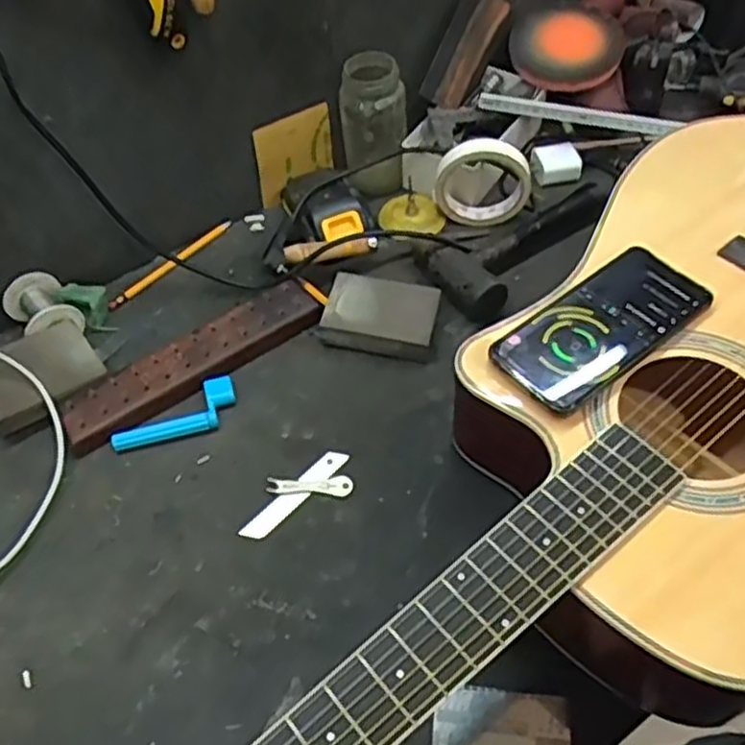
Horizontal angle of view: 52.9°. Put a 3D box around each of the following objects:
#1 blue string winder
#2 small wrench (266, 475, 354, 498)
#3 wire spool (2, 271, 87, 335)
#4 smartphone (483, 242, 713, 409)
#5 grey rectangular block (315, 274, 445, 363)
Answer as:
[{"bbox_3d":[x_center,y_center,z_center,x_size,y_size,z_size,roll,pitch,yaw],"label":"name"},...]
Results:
[{"bbox_3d":[-0.164,0.043,0.644,0.111,0.013,0.040,-33,58,-20],"label":"blue string winder"},{"bbox_3d":[-0.051,0.092,0.607,0.068,0.004,0.017,-1,53,3],"label":"small wrench"},{"bbox_3d":[-0.304,-0.054,0.698,0.053,0.047,0.071,-33,58,-20],"label":"wire spool"},{"bbox_3d":[0.165,-0.035,0.537,0.156,0.010,0.073,-32,57,-19],"label":"smartphone"},{"bbox_3d":[0.008,-0.053,0.691,0.102,0.034,0.072,9,54,11],"label":"grey rectangular block"}]

